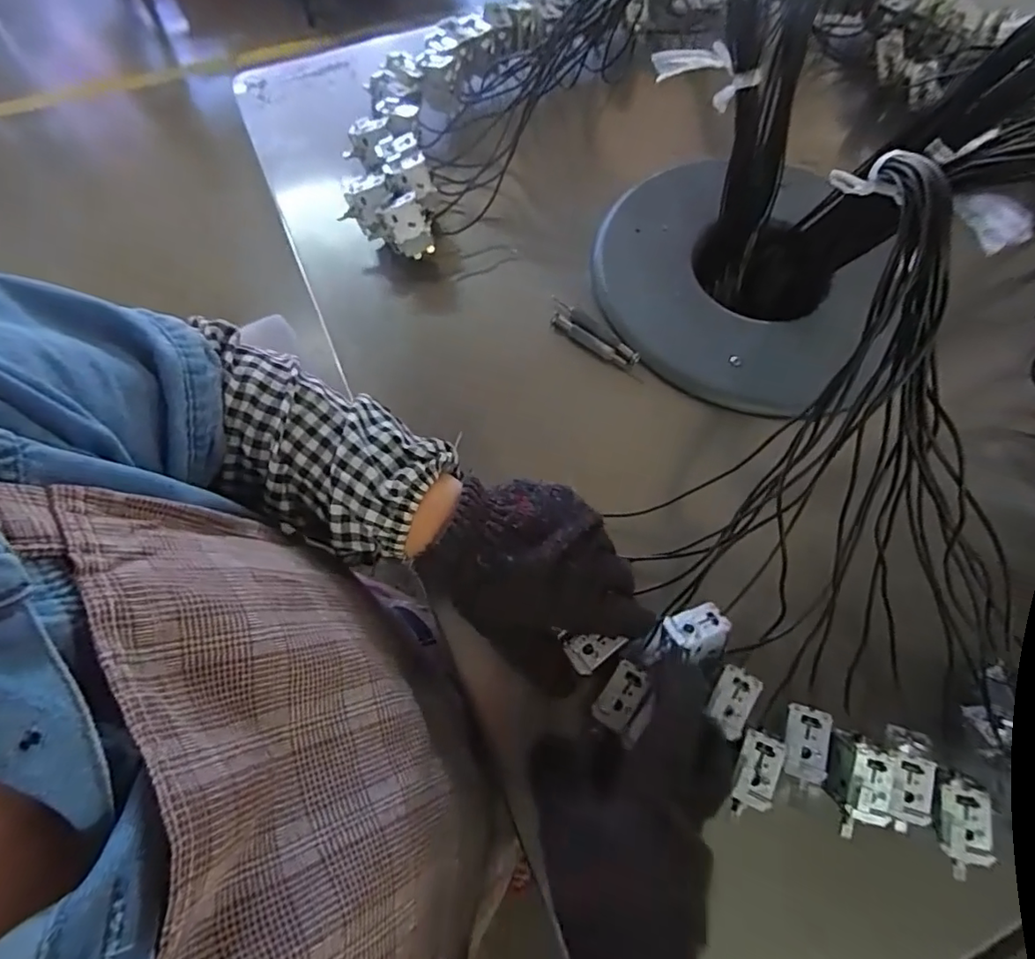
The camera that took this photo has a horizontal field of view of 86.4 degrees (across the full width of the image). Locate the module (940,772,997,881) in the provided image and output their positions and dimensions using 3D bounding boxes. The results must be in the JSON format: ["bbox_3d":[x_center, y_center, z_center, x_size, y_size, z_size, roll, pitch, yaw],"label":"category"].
[{"bbox_3d":[0.249,0.191,0.304,0.025,0.016,0.050,7,65,2],"label":"module"}]

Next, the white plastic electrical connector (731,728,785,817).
[{"bbox_3d":[0.136,0.167,0.311,0.023,0.007,0.044,22,67,9],"label":"white plastic electrical connector"}]

